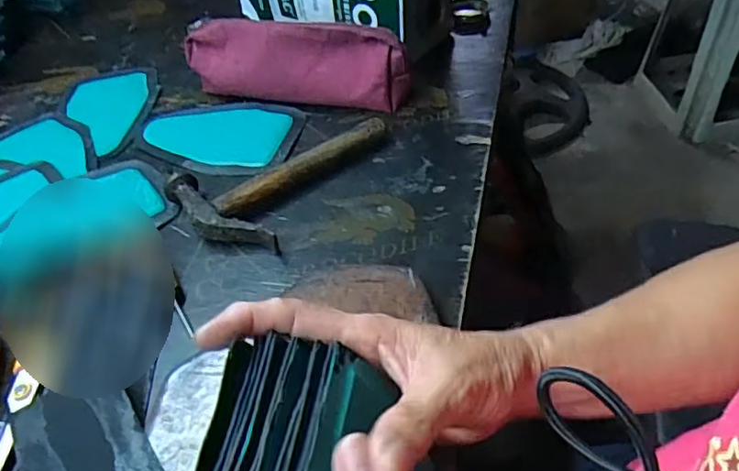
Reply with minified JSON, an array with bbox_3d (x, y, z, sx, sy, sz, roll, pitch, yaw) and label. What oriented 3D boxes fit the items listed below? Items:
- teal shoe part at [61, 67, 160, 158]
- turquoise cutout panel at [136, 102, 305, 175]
[{"bbox_3d":[-0.279,-0.138,0.640,0.096,0.006,0.166,-10,45,-2],"label":"teal shoe part"},{"bbox_3d":[-0.153,-0.100,0.589,0.170,0.008,0.105,11,48,18],"label":"turquoise cutout panel"}]

